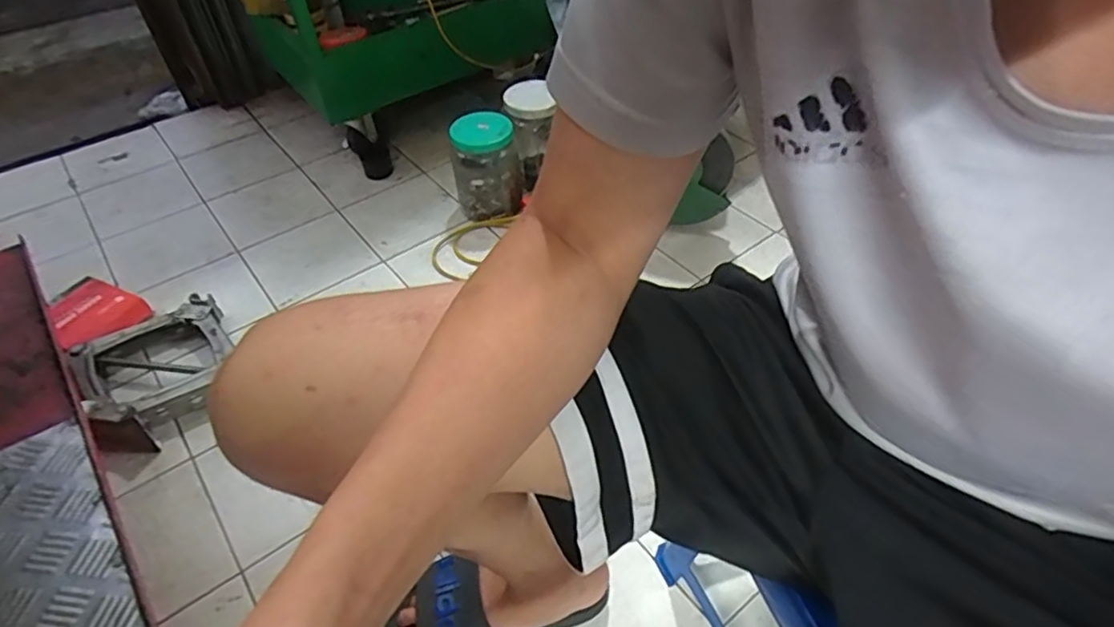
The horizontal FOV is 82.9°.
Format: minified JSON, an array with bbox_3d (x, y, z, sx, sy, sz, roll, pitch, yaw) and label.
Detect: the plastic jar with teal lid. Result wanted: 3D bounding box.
[{"bbox_3d":[-0.128,-0.264,1.166,0.120,0.178,0.109,-4,46,-2],"label":"plastic jar with teal lid"}]

